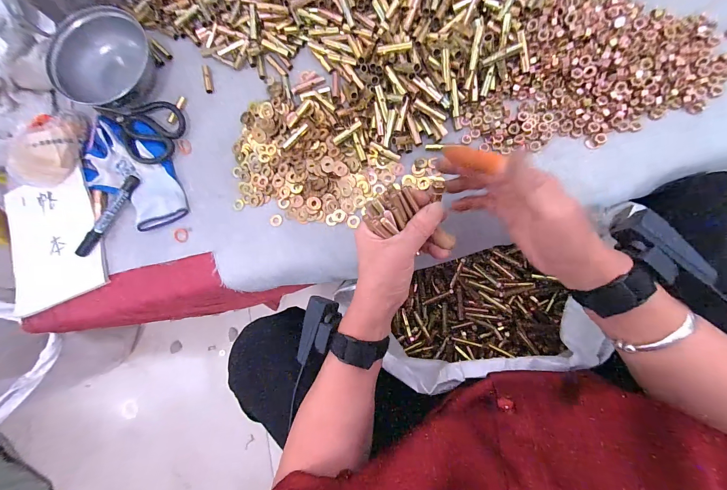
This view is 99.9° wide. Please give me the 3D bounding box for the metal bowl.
[{"bbox_3d":[-0.369,-0.269,0.451,0.108,0.084,0.151,16,86,11],"label":"metal bowl"}]

